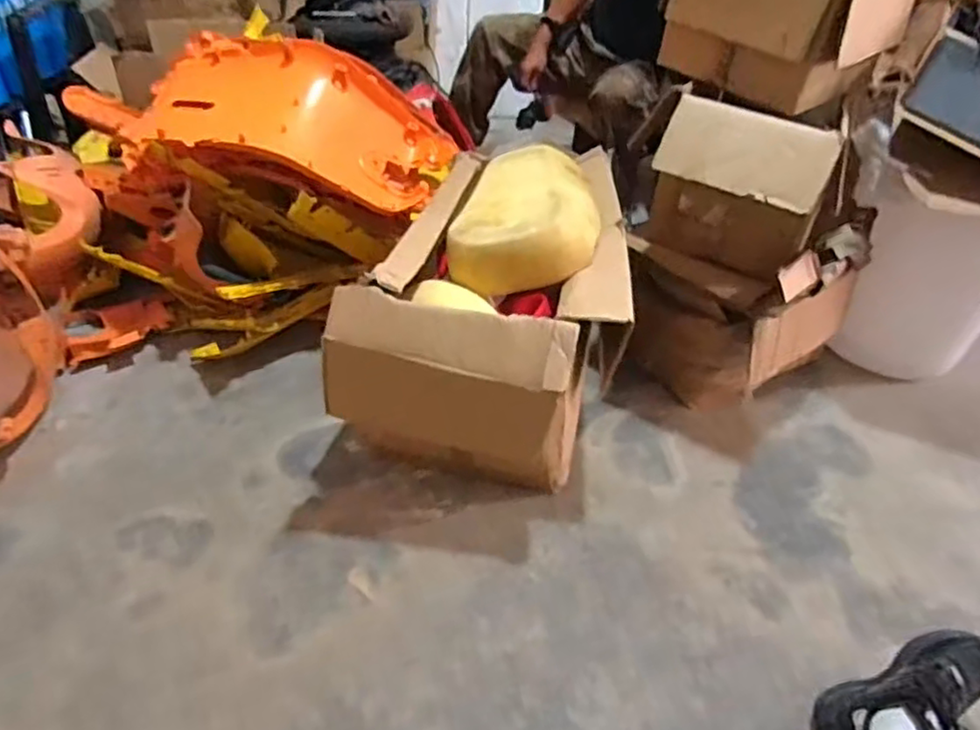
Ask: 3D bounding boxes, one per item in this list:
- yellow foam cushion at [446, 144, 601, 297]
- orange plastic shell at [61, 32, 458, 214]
[{"bbox_3d":[0.064,-0.282,1.211,0.272,0.142,0.330,3,41,-2],"label":"yellow foam cushion"},{"bbox_3d":[-0.462,-0.525,1.451,0.741,0.272,0.396,2,41,-2],"label":"orange plastic shell"}]

